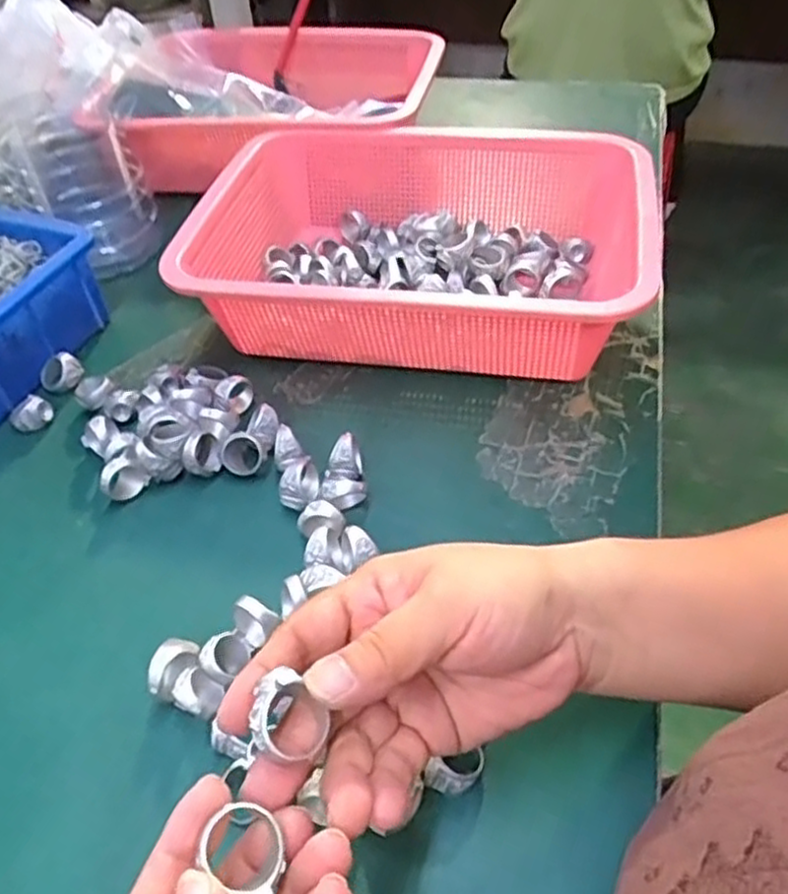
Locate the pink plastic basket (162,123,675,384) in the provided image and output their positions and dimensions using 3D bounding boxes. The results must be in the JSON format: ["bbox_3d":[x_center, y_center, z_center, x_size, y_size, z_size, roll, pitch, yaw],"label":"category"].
[{"bbox_3d":[0.018,-0.137,0.512,0.296,0.085,0.223,7,46,10],"label":"pink plastic basket"}]

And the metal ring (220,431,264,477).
[{"bbox_3d":[-0.090,0.004,0.429,0.024,0.010,0.024,-41,90,1],"label":"metal ring"}]

